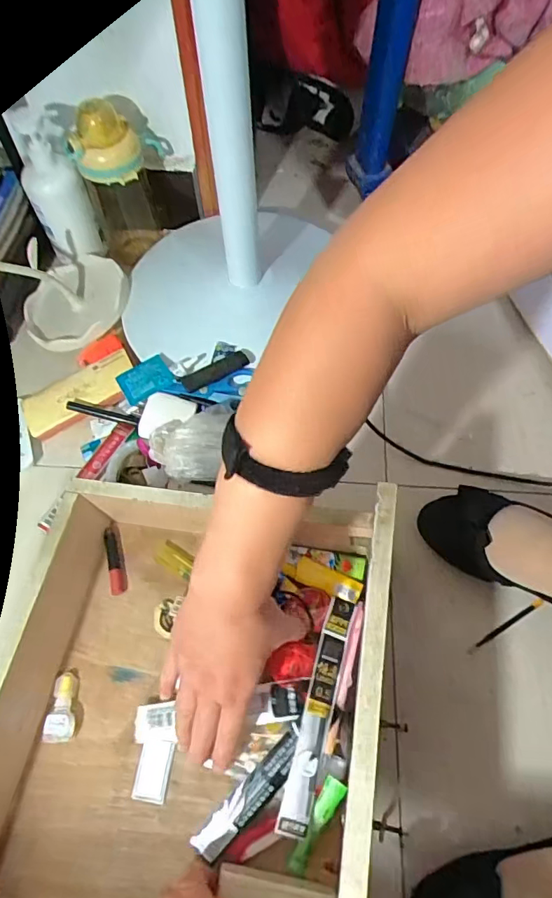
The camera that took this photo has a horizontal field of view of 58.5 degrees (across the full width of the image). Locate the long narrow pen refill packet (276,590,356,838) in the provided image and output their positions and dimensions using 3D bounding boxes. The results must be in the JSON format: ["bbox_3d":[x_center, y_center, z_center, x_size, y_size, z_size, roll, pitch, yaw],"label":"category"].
[{"bbox_3d":[0.035,0.213,0.409,0.022,0.019,0.174,14,63,8],"label":"long narrow pen refill packet"}]

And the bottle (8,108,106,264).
[{"bbox_3d":[-0.279,-0.324,0.628,0.067,0.173,0.050,-31,66,-15],"label":"bottle"}]

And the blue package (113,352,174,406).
[{"bbox_3d":[-0.154,-0.083,0.579,0.058,0.010,0.052,-29,65,-14],"label":"blue package"}]

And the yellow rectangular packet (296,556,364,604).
[{"bbox_3d":[0.050,0.126,0.474,0.064,0.004,0.023,22,64,13],"label":"yellow rectangular packet"}]

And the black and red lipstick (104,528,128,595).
[{"bbox_3d":[-0.170,0.117,0.516,0.016,0.015,0.069,-15,62,-7],"label":"black and red lipstick"}]

